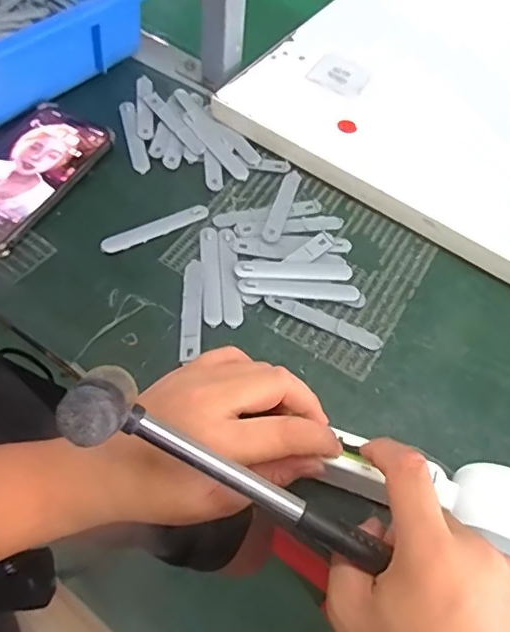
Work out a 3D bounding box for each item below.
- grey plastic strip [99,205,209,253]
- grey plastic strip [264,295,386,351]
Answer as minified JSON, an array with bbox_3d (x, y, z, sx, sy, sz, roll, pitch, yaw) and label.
[{"bbox_3d":[-0.083,-0.074,0.476,0.094,0.006,0.015,-24,64,-19],"label":"grey plastic strip"},{"bbox_3d":[0.054,0.003,0.442,0.094,0.009,0.015,22,59,8],"label":"grey plastic strip"}]

